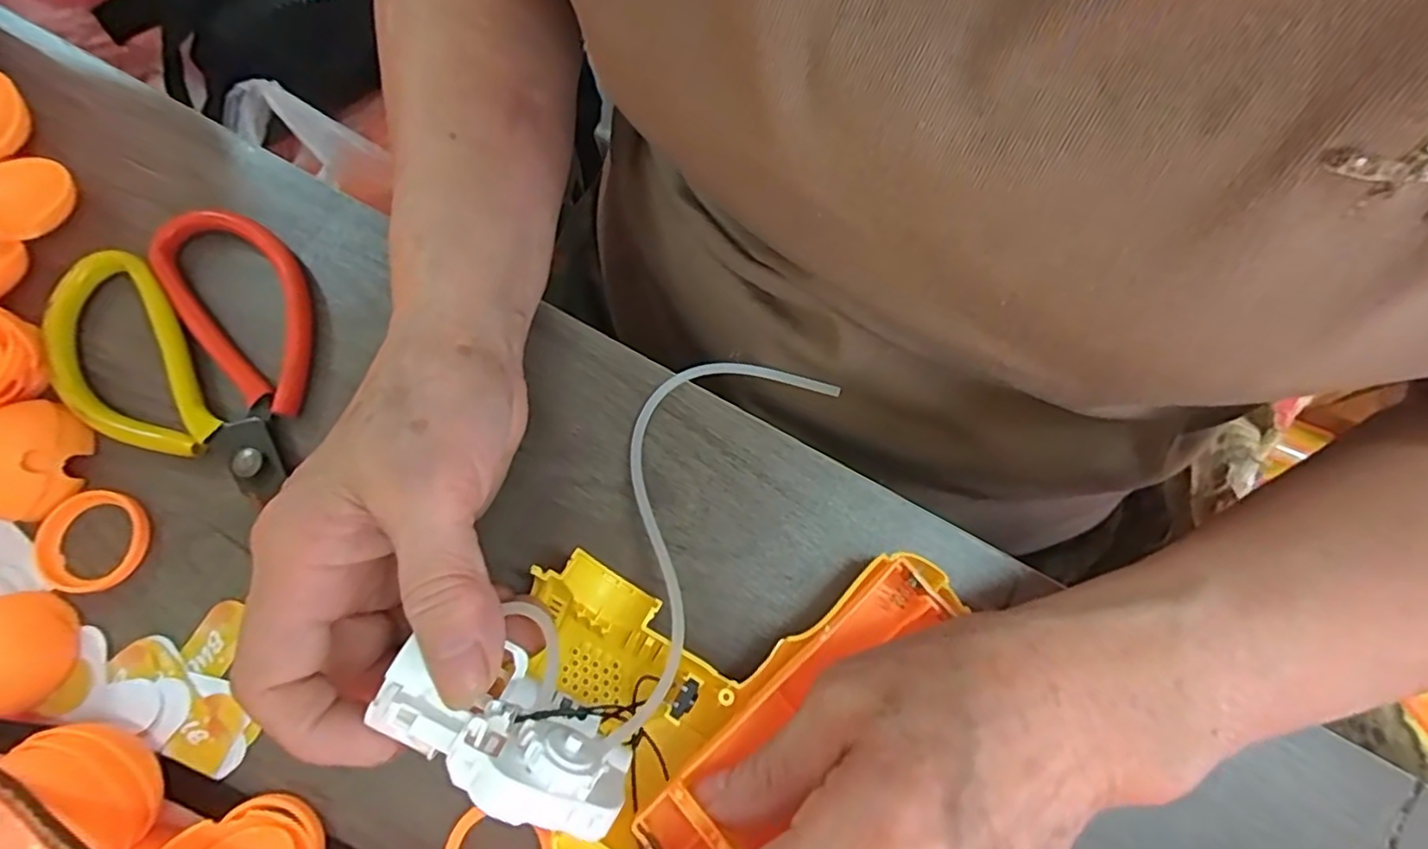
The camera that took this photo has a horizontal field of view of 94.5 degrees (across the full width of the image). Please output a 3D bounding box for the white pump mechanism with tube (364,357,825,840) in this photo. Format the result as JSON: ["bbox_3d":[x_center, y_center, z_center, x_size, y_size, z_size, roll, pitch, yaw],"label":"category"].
[{"bbox_3d":[-0.025,0.035,0.211,0.065,0.030,0.164,26,50,7],"label":"white pump mechanism with tube"}]

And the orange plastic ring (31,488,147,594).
[{"bbox_3d":[-0.219,0.041,0.233,0.035,0.006,0.034,0,75,-1],"label":"orange plastic ring"}]

